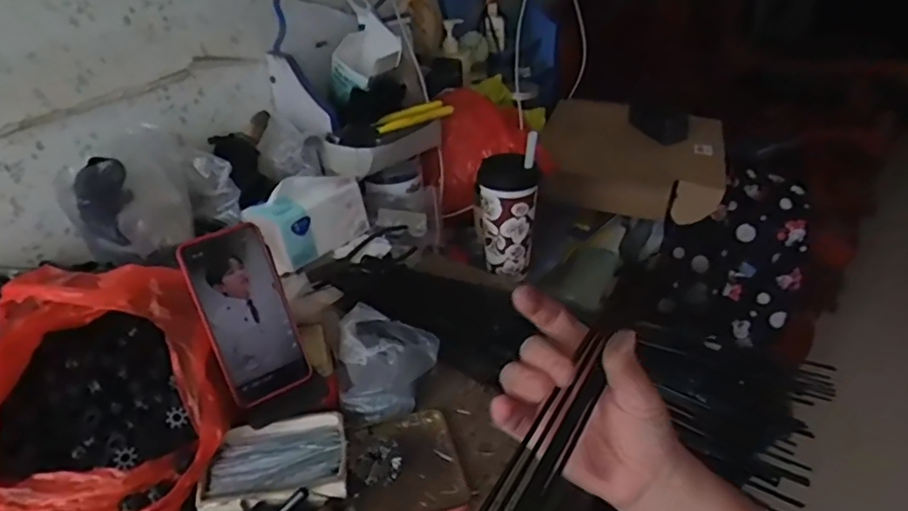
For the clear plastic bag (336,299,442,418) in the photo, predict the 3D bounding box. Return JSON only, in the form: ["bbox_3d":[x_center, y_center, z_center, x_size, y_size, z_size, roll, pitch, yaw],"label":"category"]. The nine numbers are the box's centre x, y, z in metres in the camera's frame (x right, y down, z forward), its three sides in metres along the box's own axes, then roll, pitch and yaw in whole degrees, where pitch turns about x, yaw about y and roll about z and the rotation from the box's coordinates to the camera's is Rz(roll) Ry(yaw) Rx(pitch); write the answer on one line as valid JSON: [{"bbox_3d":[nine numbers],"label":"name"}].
[{"bbox_3d":[-0.084,0.110,0.661,0.113,0.051,0.110,15,36,25],"label":"clear plastic bag"}]

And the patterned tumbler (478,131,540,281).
[{"bbox_3d":[0.073,-0.070,0.903,0.095,0.188,0.092,4,33,9],"label":"patterned tumbler"}]

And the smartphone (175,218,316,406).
[{"bbox_3d":[-0.194,0.055,0.587,0.078,0.162,0.016,-23,7,-29],"label":"smartphone"}]

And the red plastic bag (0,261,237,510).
[{"bbox_3d":[-0.319,0.121,0.554,0.205,0.139,0.243,-18,36,-24],"label":"red plastic bag"}]

